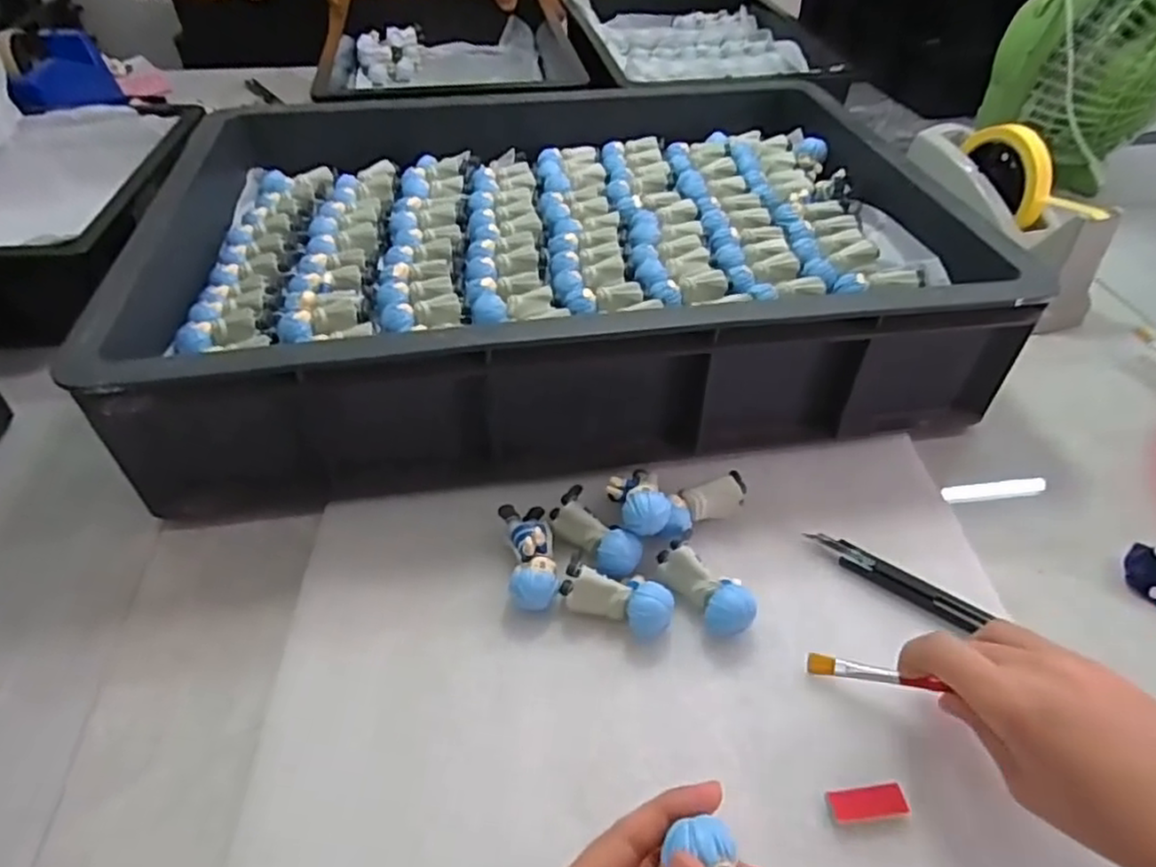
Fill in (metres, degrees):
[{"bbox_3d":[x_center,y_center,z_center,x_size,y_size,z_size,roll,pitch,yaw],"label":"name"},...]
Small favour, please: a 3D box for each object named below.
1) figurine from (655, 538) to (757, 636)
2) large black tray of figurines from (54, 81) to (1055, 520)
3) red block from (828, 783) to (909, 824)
[{"bbox_3d":[0.074,0.088,0.387,0.034,0.024,0.062,-26,50,-24],"label":"figurine"},{"bbox_3d":[-0.017,-0.152,0.562,0.578,0.113,0.401,-6,45,-7],"label":"large black tray of figurines"},{"bbox_3d":[0.134,0.171,0.314,0.033,0.006,0.014,-2,45,-3],"label":"red block"}]

